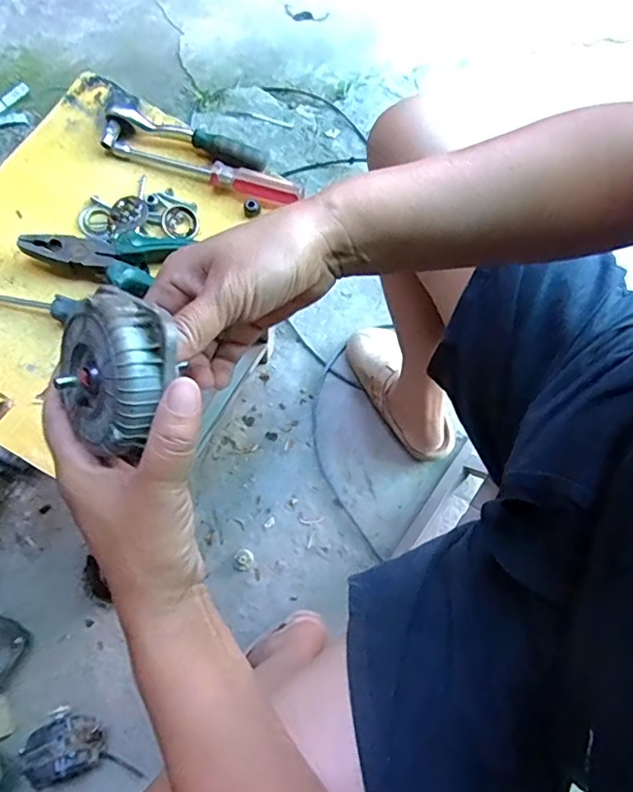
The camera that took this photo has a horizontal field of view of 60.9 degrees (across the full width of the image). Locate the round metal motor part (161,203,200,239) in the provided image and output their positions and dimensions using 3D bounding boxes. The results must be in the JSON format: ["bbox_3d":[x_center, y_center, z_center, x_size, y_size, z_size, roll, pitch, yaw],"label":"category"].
[{"bbox_3d":[-0.124,-0.157,0.486,0.034,0.012,0.034,0,74,0],"label":"round metal motor part"}]

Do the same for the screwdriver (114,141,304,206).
[{"bbox_3d":[-0.098,-0.206,0.493,0.177,0.018,0.021,18,75,5],"label":"screwdriver"}]

